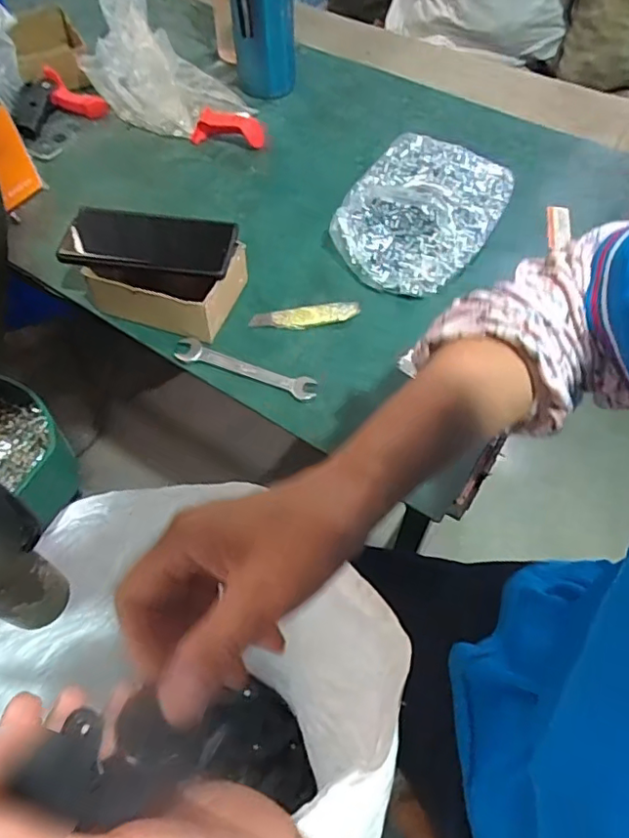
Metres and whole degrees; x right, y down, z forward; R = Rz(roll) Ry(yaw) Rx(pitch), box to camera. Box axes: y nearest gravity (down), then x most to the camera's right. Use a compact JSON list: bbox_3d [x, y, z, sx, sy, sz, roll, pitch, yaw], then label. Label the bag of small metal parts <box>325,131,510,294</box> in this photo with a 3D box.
[{"bbox_3d":[0.118,-0.235,0.638,0.153,0.050,0.215,32,62,19],"label":"bag of small metal parts"}]

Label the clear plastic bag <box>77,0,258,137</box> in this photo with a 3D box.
[{"bbox_3d":[-0.184,-0.421,0.679,0.175,0.129,0.112,21,59,13],"label":"clear plastic bag"}]

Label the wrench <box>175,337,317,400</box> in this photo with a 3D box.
[{"bbox_3d":[-0.063,-0.047,0.531,0.133,0.011,0.023,17,58,11],"label":"wrench"}]

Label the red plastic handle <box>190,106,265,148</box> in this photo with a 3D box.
[{"bbox_3d":[-0.104,-0.346,0.690,0.086,0.041,0.019,3,57,2],"label":"red plastic handle"}]

